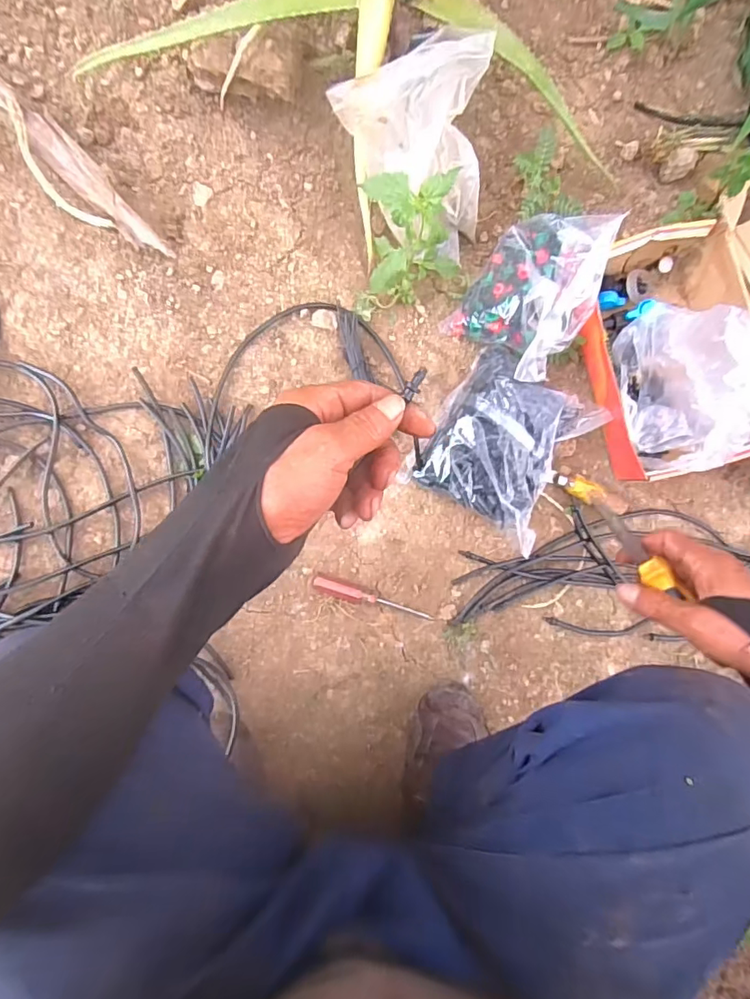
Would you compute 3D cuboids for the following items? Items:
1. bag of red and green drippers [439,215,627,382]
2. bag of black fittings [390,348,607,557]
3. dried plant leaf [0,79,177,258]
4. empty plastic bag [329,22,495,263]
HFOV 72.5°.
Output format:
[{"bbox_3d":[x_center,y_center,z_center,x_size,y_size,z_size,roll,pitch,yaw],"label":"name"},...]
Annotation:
[{"bbox_3d":[0.191,-0.248,0.626,0.134,0.137,0.197,36,82,-8],"label":"bag of red and green drippers"},{"bbox_3d":[0.164,-0.065,0.644,0.182,0.076,0.203,36,83,-7],"label":"bag of black fittings"},{"bbox_3d":[-0.410,-0.422,0.569,0.427,0.018,0.071,40,84,-7],"label":"dried plant leaf"},{"bbox_3d":[0.067,-0.397,0.602,0.173,0.143,0.189,-33,94,-10],"label":"empty plastic bag"}]

